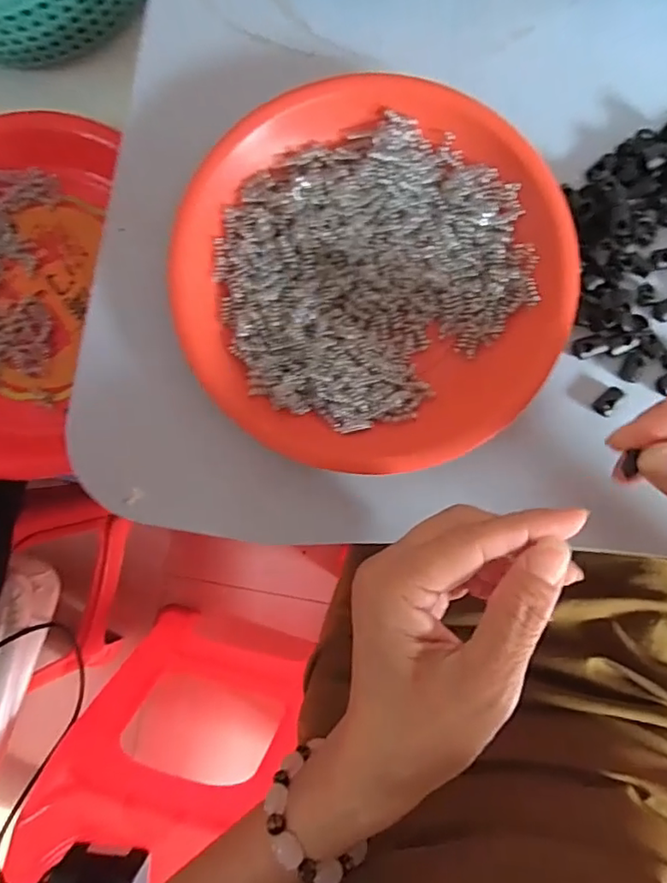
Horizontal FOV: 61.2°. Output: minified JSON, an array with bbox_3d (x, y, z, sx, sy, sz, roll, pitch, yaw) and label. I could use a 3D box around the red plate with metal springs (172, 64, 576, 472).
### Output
[{"bbox_3d":[0.020,-0.085,0.290,0.191,0.035,0.189,0,88,4],"label":"red plate with metal springs"}]

